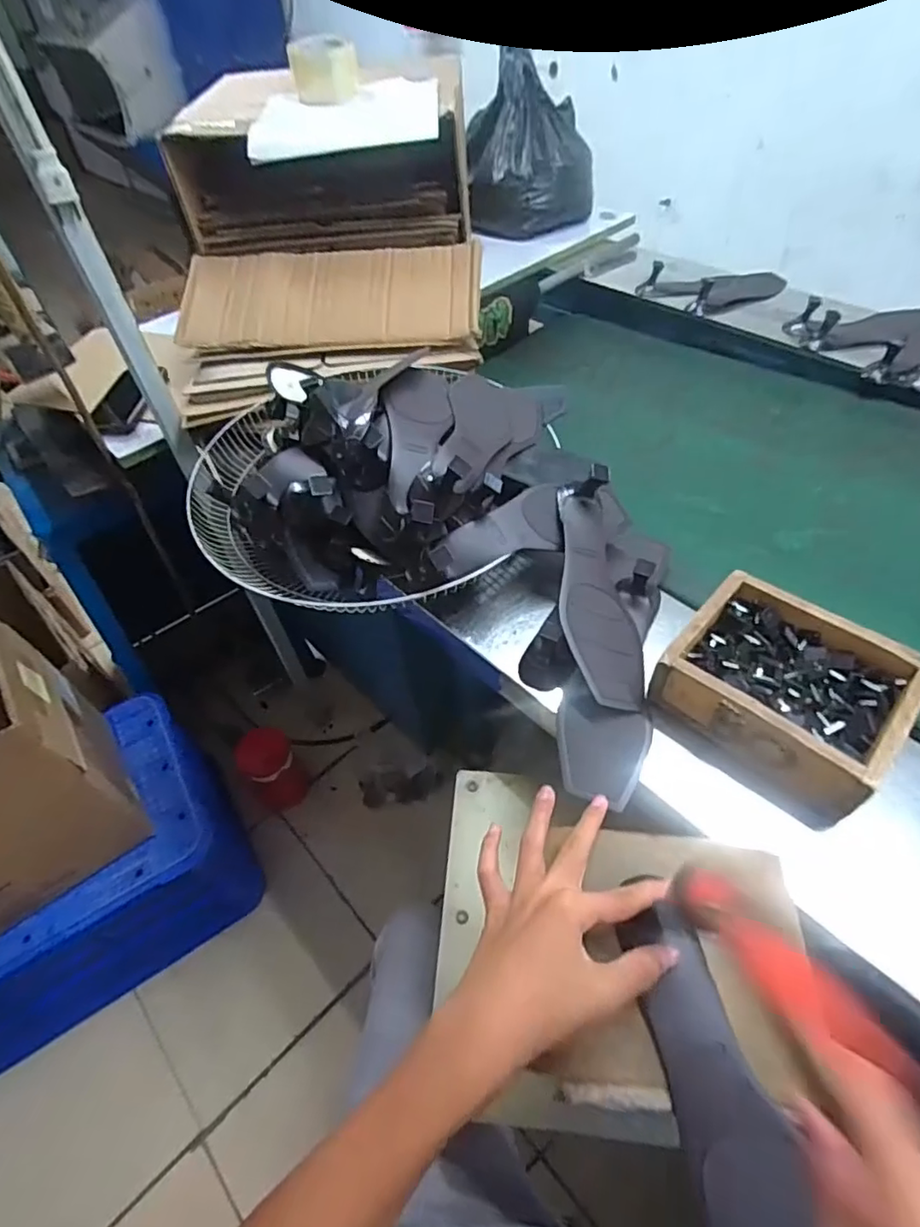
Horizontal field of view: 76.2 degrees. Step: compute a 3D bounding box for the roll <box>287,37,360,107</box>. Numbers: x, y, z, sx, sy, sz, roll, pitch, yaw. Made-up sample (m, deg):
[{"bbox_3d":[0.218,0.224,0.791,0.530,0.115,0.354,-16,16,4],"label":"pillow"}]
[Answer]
[{"bbox_3d":[-0.214,-0.861,0.930,0.101,0.070,0.100,-10,50,-4],"label":"roll"}]

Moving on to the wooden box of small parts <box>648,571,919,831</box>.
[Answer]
[{"bbox_3d":[0.285,0.065,0.519,0.181,0.064,0.164,34,59,28],"label":"wooden box of small parts"}]

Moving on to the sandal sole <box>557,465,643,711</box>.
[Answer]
[{"bbox_3d":[0.134,-0.027,0.584,0.077,0.060,0.247,-3,68,1],"label":"sandal sole"}]

